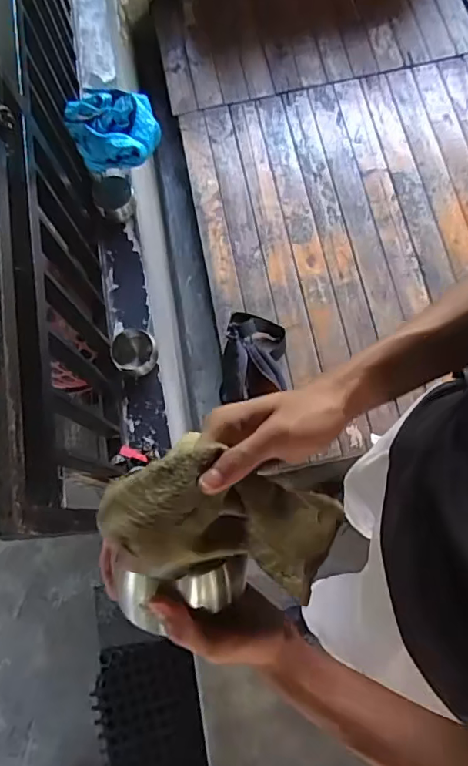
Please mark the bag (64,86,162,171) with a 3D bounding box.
[{"bbox_3d":[-0.256,-0.550,1.113,0.186,0.120,0.115,4,75,6],"label":"bag"}]

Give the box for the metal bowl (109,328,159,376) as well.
[{"bbox_3d":[-0.219,-0.069,1.125,0.093,0.043,0.098,-1,74,4],"label":"metal bowl"}]

